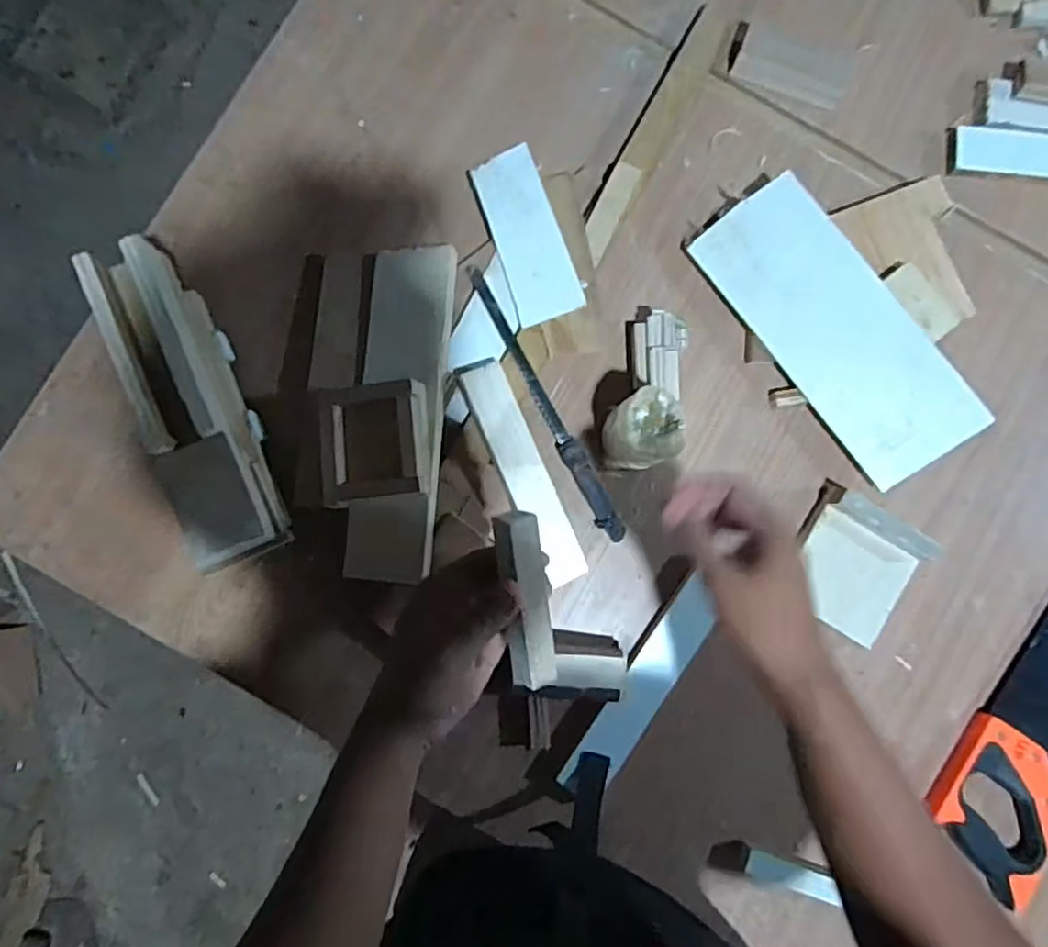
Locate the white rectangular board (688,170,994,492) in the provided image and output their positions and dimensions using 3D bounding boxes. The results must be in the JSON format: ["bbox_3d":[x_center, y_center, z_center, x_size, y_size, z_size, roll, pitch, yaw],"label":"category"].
[{"bbox_3d":[0.306,-0.140,0.612,0.118,0.009,0.307,-39,86,19],"label":"white rectangular board"}]

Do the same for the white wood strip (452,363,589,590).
[{"bbox_3d":[0.000,-0.002,0.601,0.043,0.014,0.227,-24,95,-7],"label":"white wood strip"}]

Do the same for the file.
[{"bbox_3d":[0.024,-0.070,0.622,0.025,0.019,0.302,-27,87,-3],"label":"file"}]

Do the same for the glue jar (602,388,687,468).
[{"bbox_3d":[0.114,-0.039,0.574,0.064,0.114,0.064,0,86,-2],"label":"glue jar"}]

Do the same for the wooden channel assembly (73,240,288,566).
[{"bbox_3d":[-0.306,-0.061,0.576,0.083,0.086,0.299,-22,87,-3],"label":"wooden channel assembly"}]

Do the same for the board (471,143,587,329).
[{"bbox_3d":[0.004,-0.234,0.613,0.065,0.008,0.170,-18,88,7],"label":"board"}]

